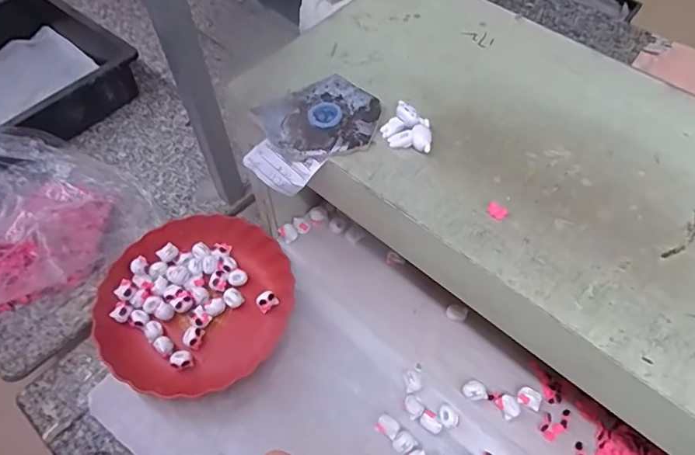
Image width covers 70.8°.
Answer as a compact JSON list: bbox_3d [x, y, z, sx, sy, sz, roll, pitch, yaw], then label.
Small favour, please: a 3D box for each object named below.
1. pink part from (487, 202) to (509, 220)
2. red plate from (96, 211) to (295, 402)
[{"bbox_3d":[0.119,-0.013,0.386,0.016,0.008,0.010,22,59,13],"label":"pink part"},{"bbox_3d":[-0.197,0.095,0.642,0.236,0.050,0.231,0,57,0],"label":"red plate"}]

